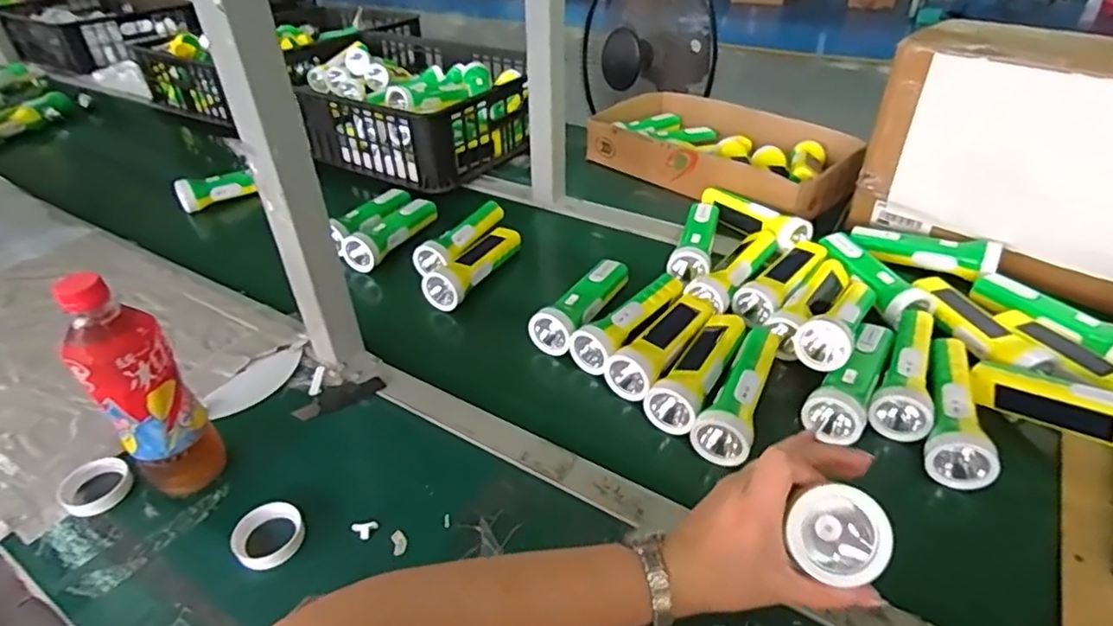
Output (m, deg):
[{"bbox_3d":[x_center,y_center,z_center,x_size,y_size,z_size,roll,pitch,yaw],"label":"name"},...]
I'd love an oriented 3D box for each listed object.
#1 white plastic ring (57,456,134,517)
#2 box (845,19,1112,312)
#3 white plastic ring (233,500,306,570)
[{"bbox_3d":[-0.422,0.158,0.560,0.055,0.016,0.055,-2,38,2],"label":"white plastic ring"},{"bbox_3d":[0.592,-0.179,0.731,0.378,0.243,0.154,28,47,33],"label":"box"},{"bbox_3d":[-0.241,0.186,0.511,0.055,0.010,0.056,-2,38,2],"label":"white plastic ring"}]

